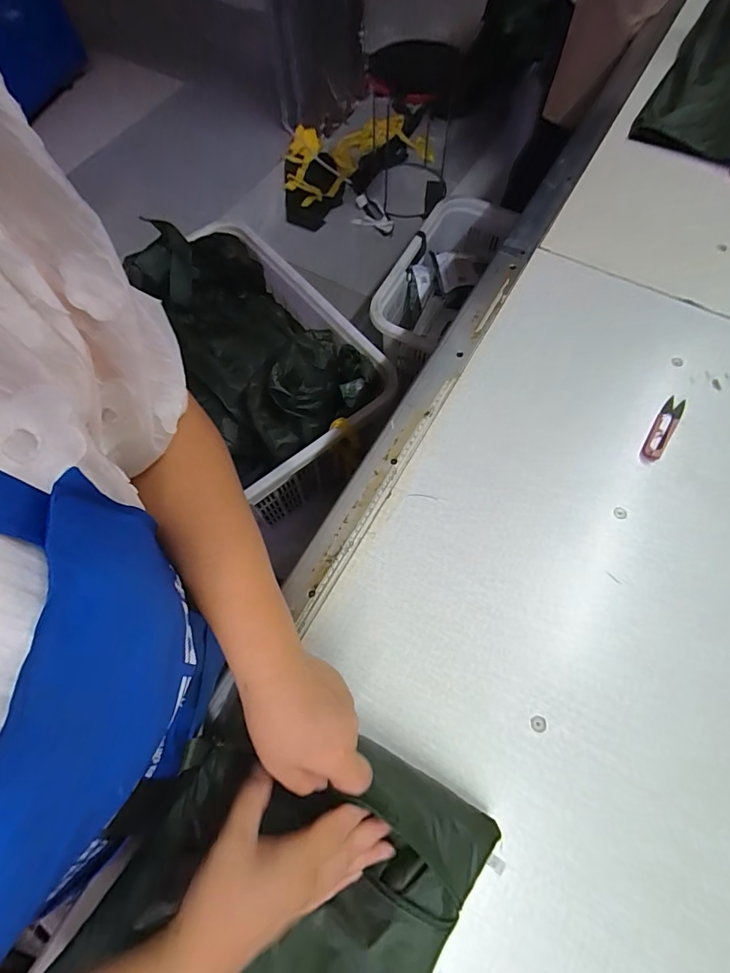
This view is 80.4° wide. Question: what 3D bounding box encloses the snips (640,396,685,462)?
[{"bbox_3d":[0.375,-0.075,0.542,0.025,0.008,0.110,35,73,15],"label":"snips"}]

